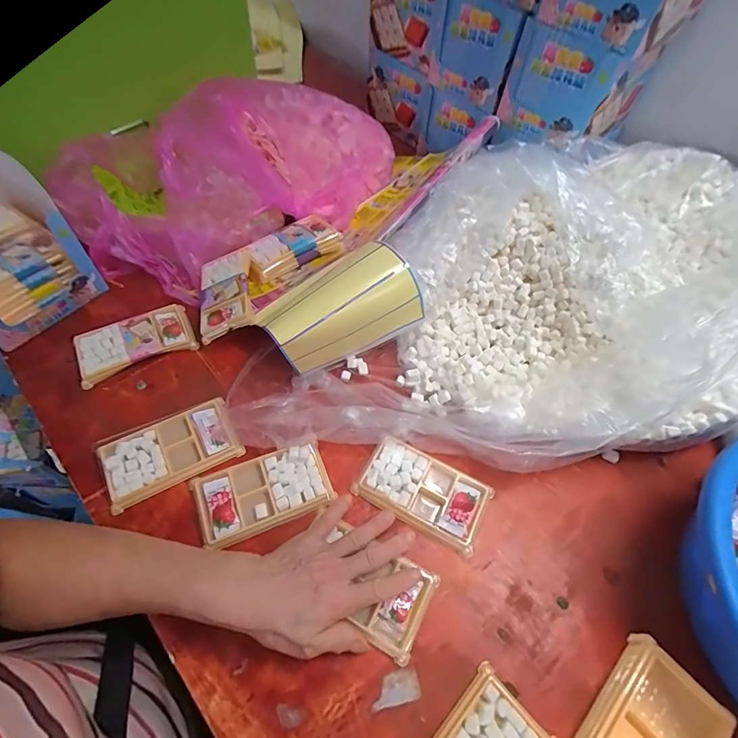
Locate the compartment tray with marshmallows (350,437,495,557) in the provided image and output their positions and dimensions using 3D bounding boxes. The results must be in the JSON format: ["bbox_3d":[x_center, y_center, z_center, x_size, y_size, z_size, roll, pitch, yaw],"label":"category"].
[{"bbox_3d":[0.059,0.130,0.437,0.134,0.019,0.074,25,59,12],"label":"compartment tray with marshmallows"}]

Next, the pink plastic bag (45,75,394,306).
[{"bbox_3d":[-0.205,-0.324,0.643,0.492,0.117,0.298,-30,63,-21],"label":"pink plastic bag"}]

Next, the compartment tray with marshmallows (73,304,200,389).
[{"bbox_3d":[-0.298,-0.035,0.517,0.135,0.022,0.074,-25,62,-19],"label":"compartment tray with marshmallows"}]

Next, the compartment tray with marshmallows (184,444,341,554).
[{"bbox_3d":[-0.111,0.128,0.427,0.136,0.015,0.076,-18,60,-15],"label":"compartment tray with marshmallows"}]

